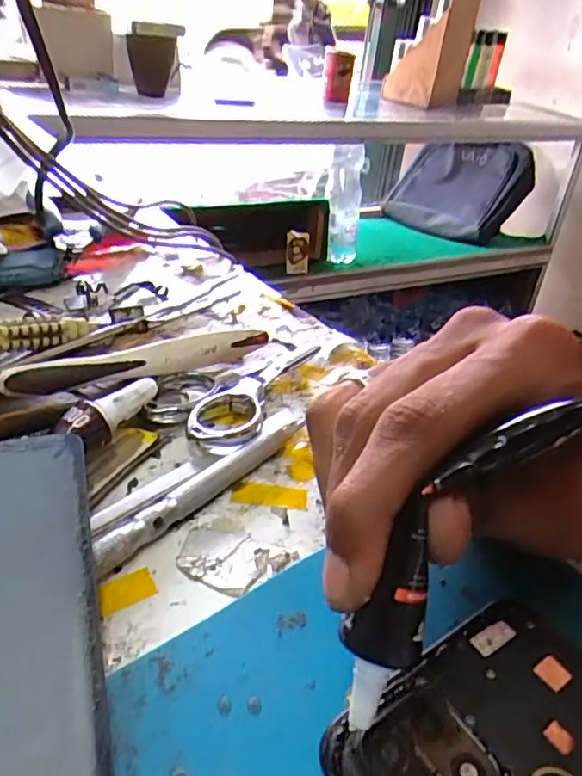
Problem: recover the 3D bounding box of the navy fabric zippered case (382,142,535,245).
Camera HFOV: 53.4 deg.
[{"bbox_3d":[0.455,-0.570,1.635,0.371,0.301,0.118,35,8,35],"label":"navy fabric zippered case"}]

